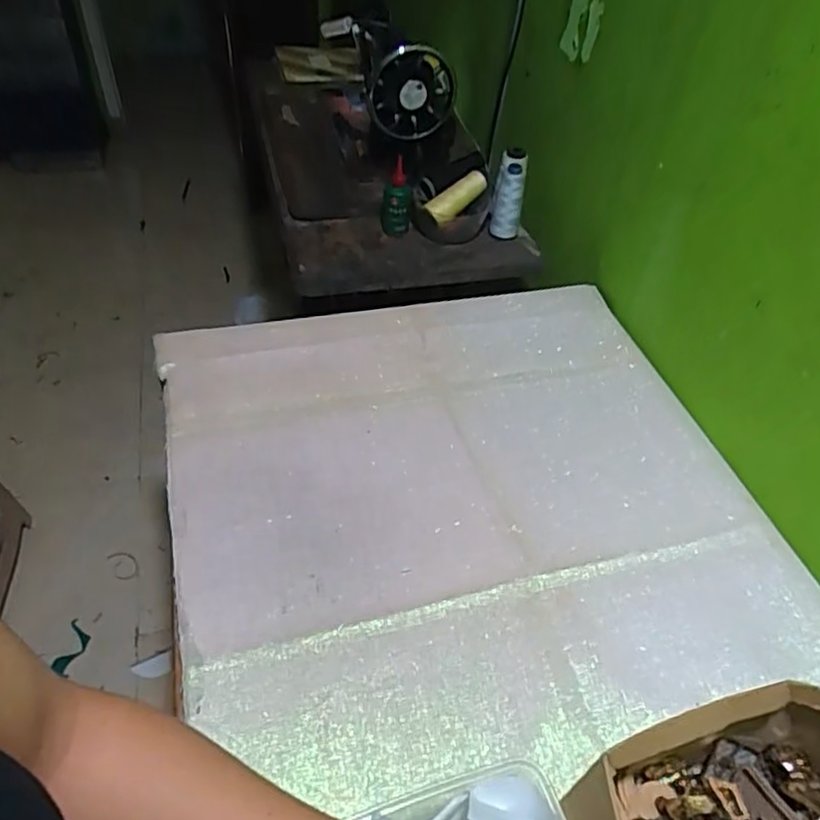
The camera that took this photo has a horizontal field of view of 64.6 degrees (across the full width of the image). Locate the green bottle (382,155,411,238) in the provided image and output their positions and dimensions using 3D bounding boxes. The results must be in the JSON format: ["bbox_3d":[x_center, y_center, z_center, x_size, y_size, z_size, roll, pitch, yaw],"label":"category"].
[{"bbox_3d":[-0.022,-0.317,0.993,0.044,0.112,0.035,1,46,-4],"label":"green bottle"}]

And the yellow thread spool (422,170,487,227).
[{"bbox_3d":[0.074,-0.330,0.996,0.112,0.037,0.031,-39,58,-13],"label":"yellow thread spool"}]

